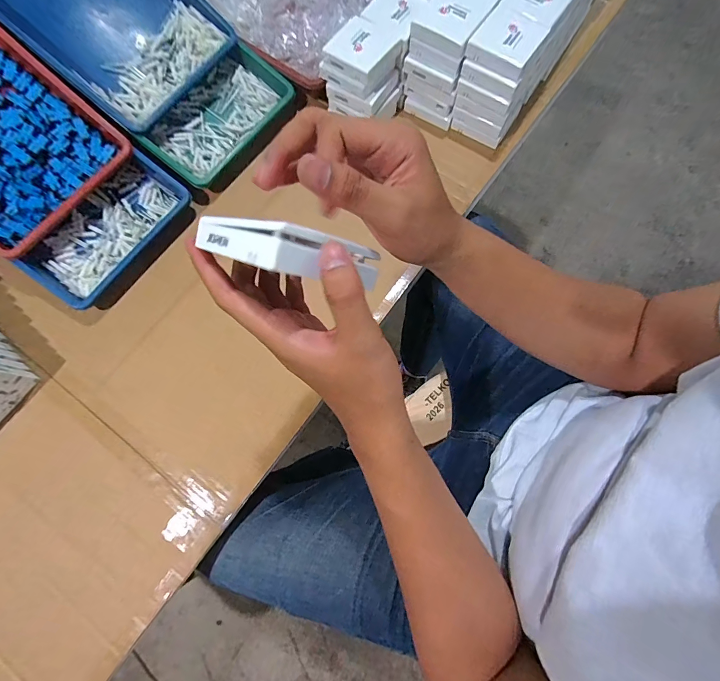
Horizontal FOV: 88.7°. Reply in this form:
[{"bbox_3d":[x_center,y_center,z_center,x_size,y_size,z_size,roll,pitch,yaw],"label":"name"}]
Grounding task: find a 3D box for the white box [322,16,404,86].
[{"bbox_3d":[0.001,-0.429,0.547,0.094,0.022,0.086,34,78,8],"label":"white box"}]

